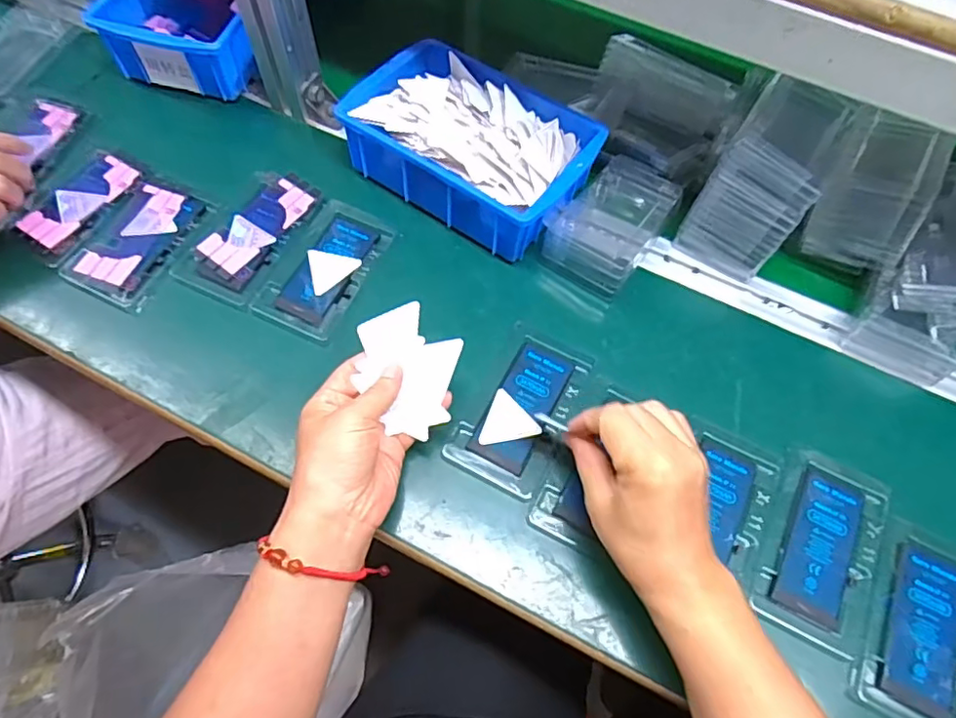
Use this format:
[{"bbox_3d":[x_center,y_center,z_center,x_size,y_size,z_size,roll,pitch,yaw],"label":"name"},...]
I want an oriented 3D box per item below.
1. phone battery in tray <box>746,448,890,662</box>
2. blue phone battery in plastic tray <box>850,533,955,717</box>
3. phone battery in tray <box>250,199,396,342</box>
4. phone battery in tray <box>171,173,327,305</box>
[{"bbox_3d":[0.238,0.127,0.407,0.075,0.004,0.127,24,65,9],"label":"phone battery in tray"},{"bbox_3d":[0.294,0.178,0.384,0.073,0.004,0.121,24,65,9],"label":"blue phone battery in plastic tray"},{"bbox_3d":[-0.126,-0.077,0.491,0.069,0.005,0.126,23,65,8],"label":"phone battery in tray"},{"bbox_3d":[-0.193,-0.110,0.504,0.071,0.006,0.133,25,65,9],"label":"phone battery in tray"}]

